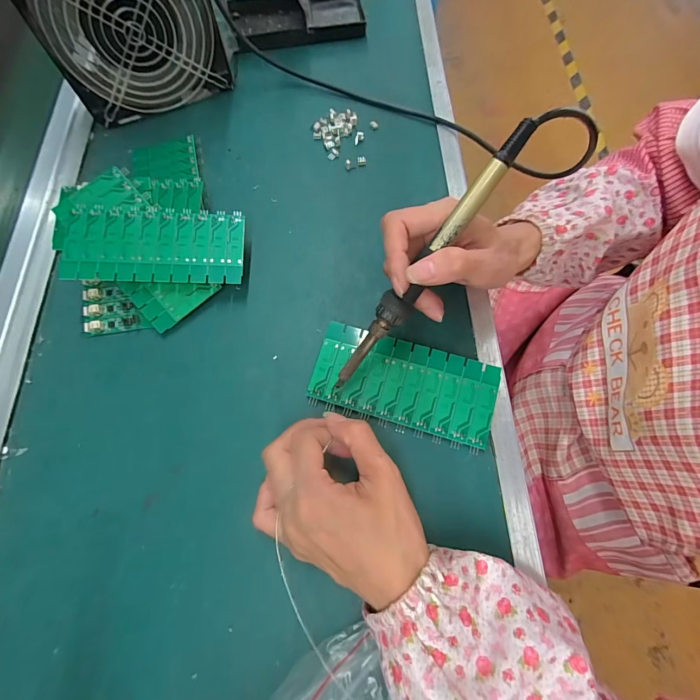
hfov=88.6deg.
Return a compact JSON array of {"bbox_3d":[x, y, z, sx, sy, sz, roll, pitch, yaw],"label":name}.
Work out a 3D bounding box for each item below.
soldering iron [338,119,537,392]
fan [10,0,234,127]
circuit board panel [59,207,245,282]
[{"bbox_3d":[0.045,-0.048,0.235,0.019,0.021,0.204,39,108,11],"label":"soldering iron"},{"bbox_3d":[-0.203,-0.312,0.324,0.159,0.147,0.061,-26,72,-8],"label":"fan"},{"bbox_3d":[-0.160,-0.087,0.295,0.139,0.004,0.065,0,77,-7],"label":"circuit board panel"}]

